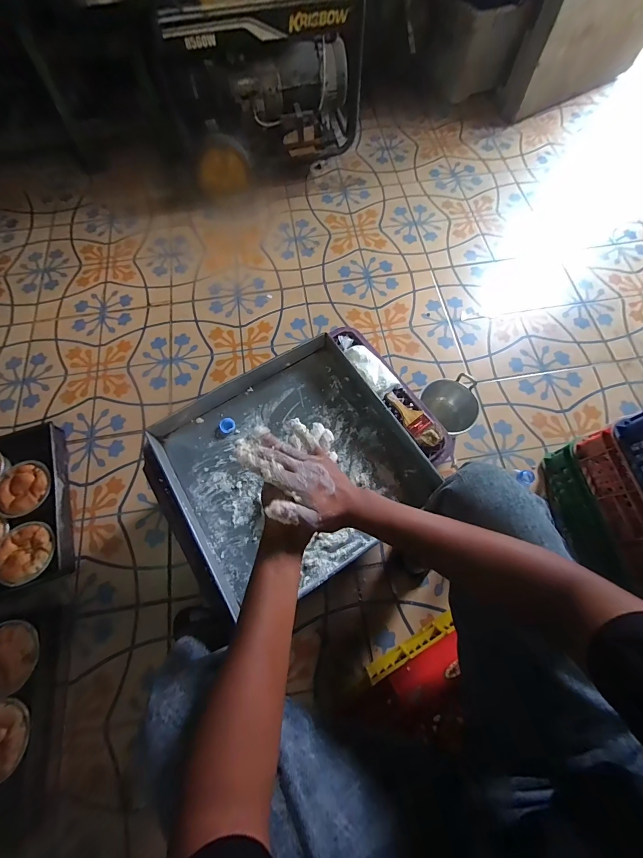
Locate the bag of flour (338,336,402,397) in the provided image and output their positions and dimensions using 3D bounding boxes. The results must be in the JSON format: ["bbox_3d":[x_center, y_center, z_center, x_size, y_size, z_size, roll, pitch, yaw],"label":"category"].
[{"bbox_3d":[0.105,-0.156,0.771,0.080,0.046,0.191,-34,72,-10],"label":"bag of flour"}]

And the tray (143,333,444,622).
[{"bbox_3d":[-0.079,0.073,0.701,0.519,0.076,0.467,-31,72,-9],"label":"tray"}]

